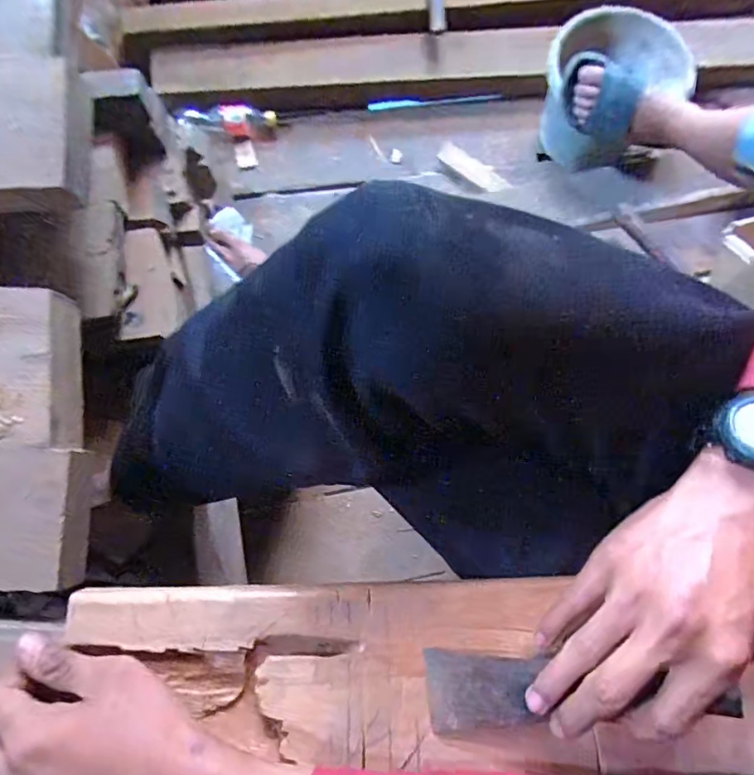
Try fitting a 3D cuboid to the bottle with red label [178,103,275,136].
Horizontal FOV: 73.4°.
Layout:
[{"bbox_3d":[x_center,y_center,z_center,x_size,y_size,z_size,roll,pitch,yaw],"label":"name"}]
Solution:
[{"bbox_3d":[-0.342,-0.617,1.145,0.210,0.061,0.076,10,79,1],"label":"bottle with red label"}]

